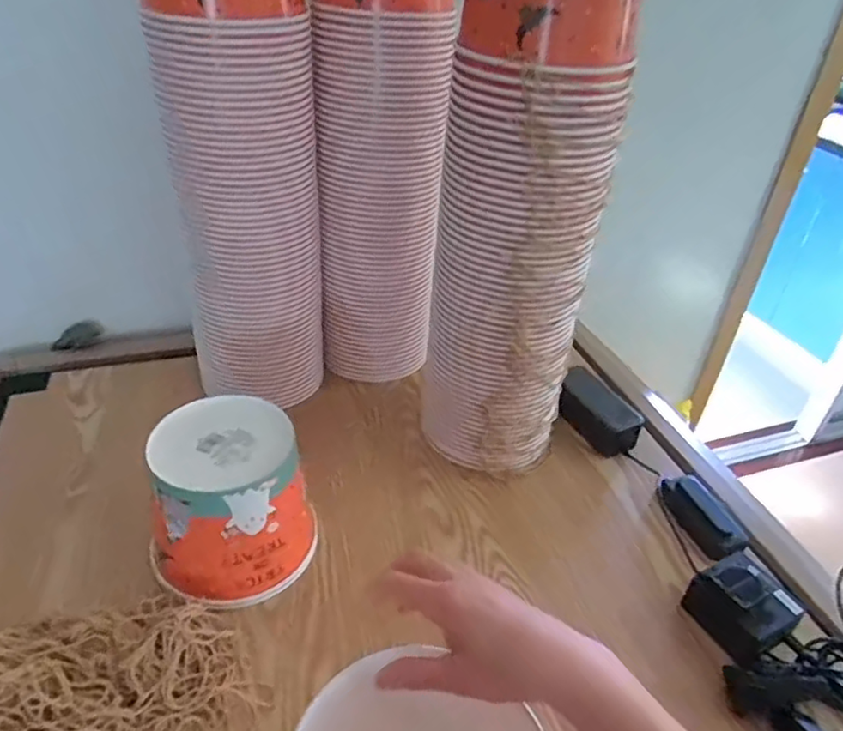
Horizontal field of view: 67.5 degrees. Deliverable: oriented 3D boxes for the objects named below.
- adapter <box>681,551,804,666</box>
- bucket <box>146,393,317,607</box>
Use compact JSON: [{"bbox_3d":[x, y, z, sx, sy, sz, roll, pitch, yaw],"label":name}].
[{"bbox_3d":[0.303,0.234,0.603,0.073,0.060,0.081,-20,44,-30],"label":"adapter"},{"bbox_3d":[-0.185,0.134,0.606,0.142,0.138,0.134,4,37,-3],"label":"bucket"}]

